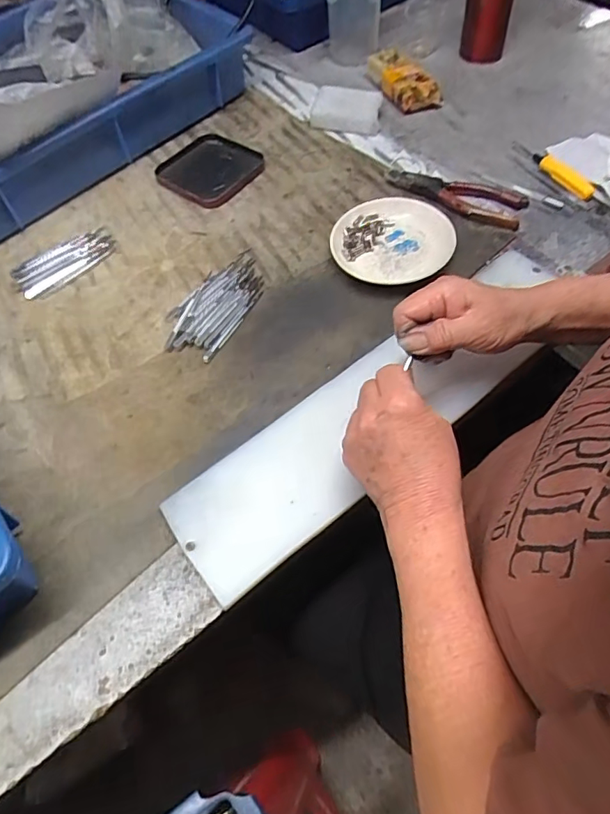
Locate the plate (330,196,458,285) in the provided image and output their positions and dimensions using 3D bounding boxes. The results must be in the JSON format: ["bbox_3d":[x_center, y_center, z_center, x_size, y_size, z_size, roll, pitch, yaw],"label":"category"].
[{"bbox_3d":[0.091,-0.169,0.529,0.108,0.019,0.120,38,68,23],"label":"plate"}]

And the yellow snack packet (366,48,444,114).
[{"bbox_3d":[0.119,-0.406,0.650,0.063,0.030,0.098,-22,59,-12],"label":"yellow snack packet"}]

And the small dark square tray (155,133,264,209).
[{"bbox_3d":[-0.112,-0.289,0.632,0.107,0.016,0.108,36,67,22],"label":"small dark square tray"}]

